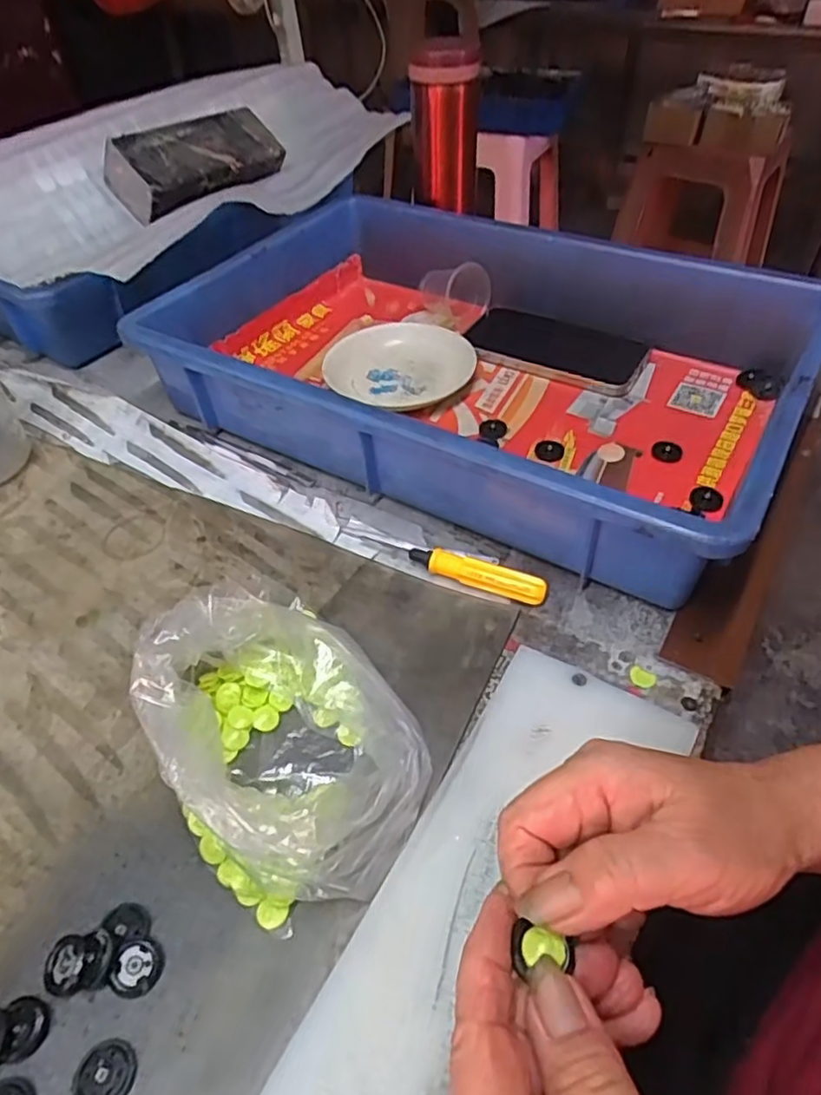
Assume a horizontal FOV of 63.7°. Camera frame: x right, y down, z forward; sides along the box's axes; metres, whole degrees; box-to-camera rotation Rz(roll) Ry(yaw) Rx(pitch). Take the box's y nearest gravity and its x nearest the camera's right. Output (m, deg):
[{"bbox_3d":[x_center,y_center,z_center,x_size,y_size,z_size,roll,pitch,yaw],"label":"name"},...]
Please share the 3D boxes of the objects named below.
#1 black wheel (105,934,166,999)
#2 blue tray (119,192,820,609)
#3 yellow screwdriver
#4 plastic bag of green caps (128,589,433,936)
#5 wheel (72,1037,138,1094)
[{"bbox_3d":[-0.107,0.163,0.258,0.018,0.005,0.020,11,49,13],"label":"black wheel"},{"bbox_3d":[0.053,-0.146,0.494,0.425,0.086,0.304,24,53,23],"label":"blue tray"},{"bbox_3d":[0.017,0.008,0.391,0.129,0.014,0.014,18,51,18],"label":"yellow screwdriver"},{"bbox_3d":[-0.058,0.079,0.299,0.102,0.057,0.145,-26,51,-20],"label":"plastic bag of green caps"},{"bbox_3d":[-0.109,0.187,0.235,0.020,0.005,0.020,-1,47,2],"label":"wheel"}]

